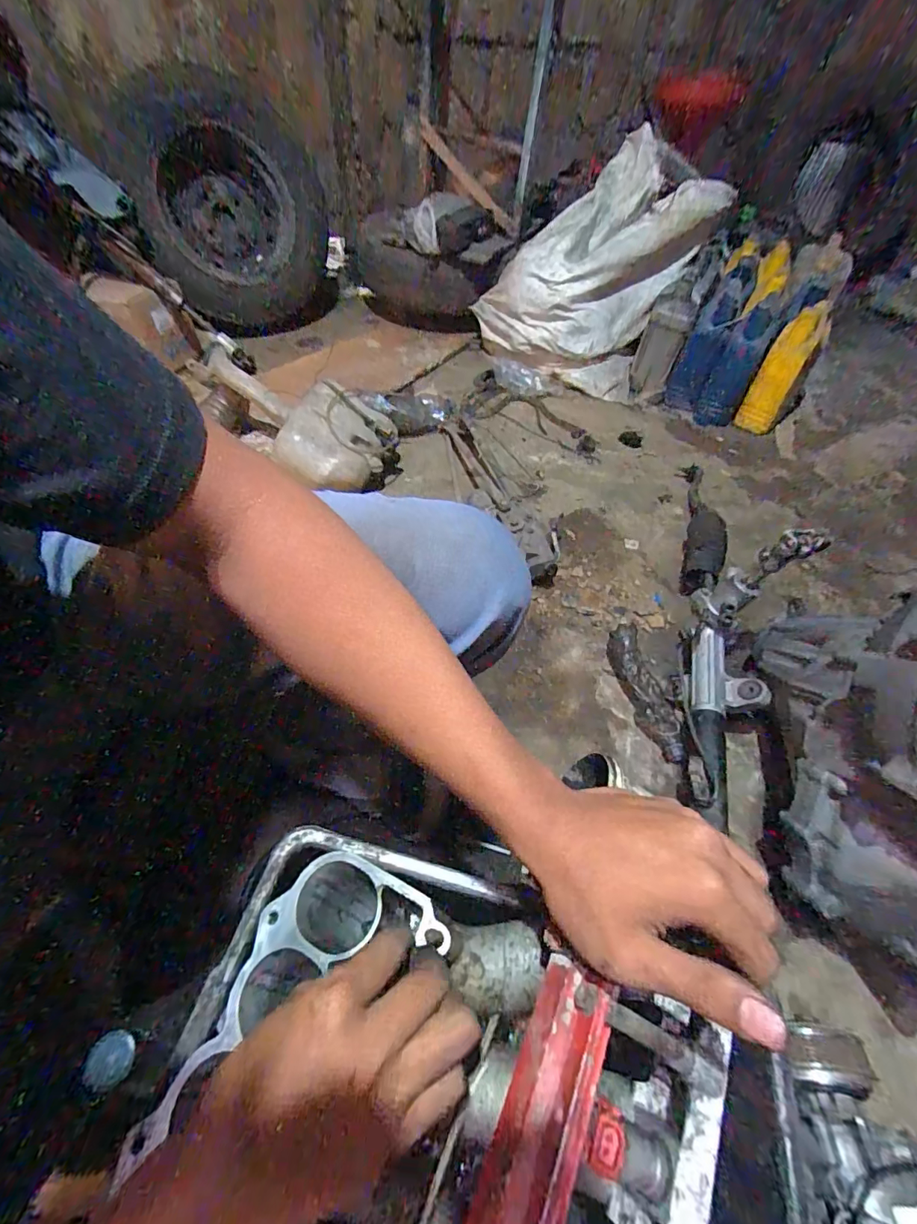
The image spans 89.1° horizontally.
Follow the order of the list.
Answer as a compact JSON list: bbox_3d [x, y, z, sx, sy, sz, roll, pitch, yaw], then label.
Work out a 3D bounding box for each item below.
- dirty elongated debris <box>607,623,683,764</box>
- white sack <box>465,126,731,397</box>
[{"bbox_3d":[0.304,0.128,0.755,0.047,0.033,0.218,-14,69,-14],"label":"dirty elongated debris"},{"bbox_3d":[0.398,-0.997,1.385,0.481,0.476,0.541,36,59,21],"label":"white sack"}]

